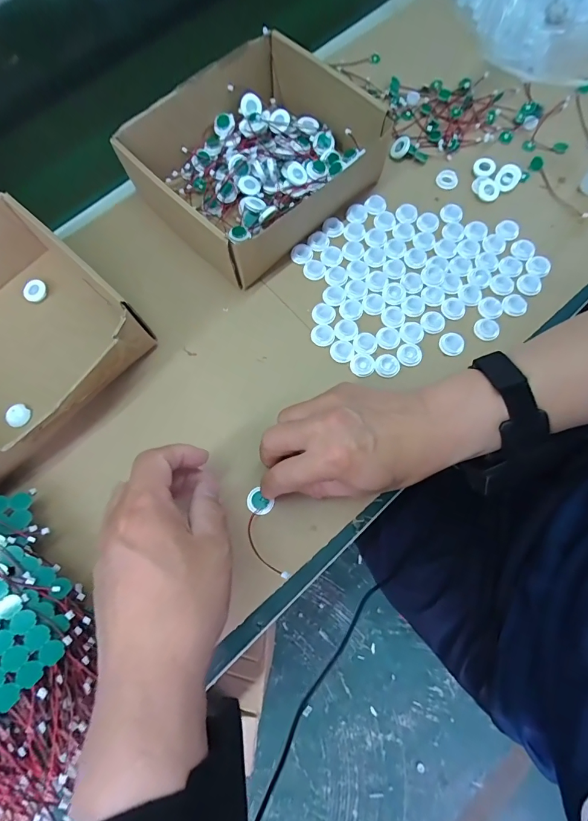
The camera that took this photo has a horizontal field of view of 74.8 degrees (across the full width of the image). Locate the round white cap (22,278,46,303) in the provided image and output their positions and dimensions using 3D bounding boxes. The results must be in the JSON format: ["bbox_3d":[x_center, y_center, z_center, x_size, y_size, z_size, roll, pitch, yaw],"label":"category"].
[{"bbox_3d":[-0.261,-0.121,0.387,0.023,0.006,0.024,0,73,1],"label":"round white cap"}]

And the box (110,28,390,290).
[{"bbox_3d":[-0.040,-0.259,0.393,0.211,0.068,0.191,-43,77,-11],"label":"box"}]

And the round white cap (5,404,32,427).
[{"bbox_3d":[-0.255,0.005,0.354,0.022,0.004,0.020,0,73,1],"label":"round white cap"}]

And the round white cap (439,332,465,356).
[{"bbox_3d":[0.150,-0.064,0.365,0.023,0.004,0.022,0,73,1],"label":"round white cap"}]

